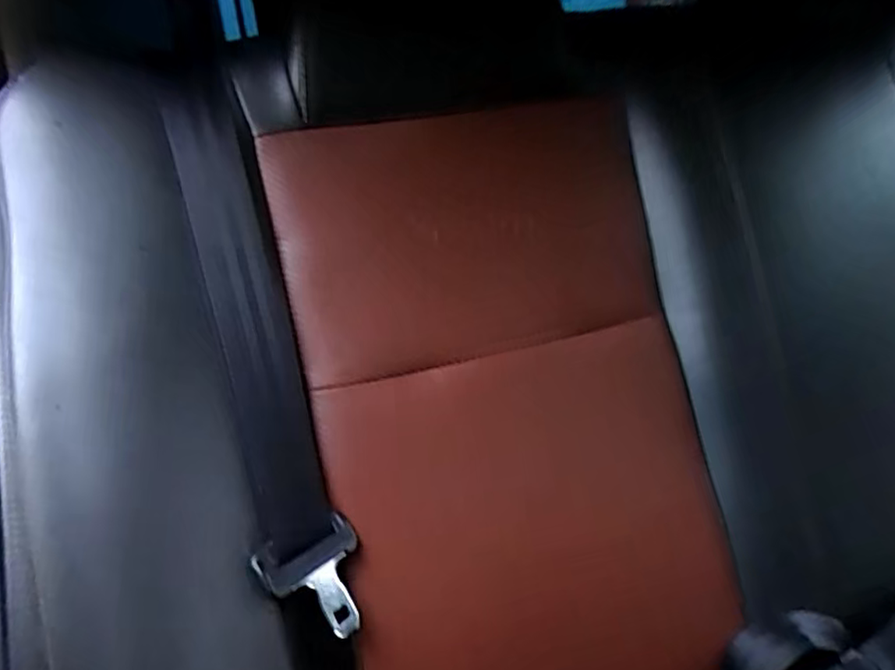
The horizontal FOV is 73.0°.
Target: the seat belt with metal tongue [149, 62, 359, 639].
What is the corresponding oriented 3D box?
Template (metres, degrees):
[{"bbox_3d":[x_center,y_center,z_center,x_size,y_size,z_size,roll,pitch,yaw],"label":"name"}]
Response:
[{"bbox_3d":[-0.134,-0.001,0.432,0.070,0.415,0.039,-13,-7,-21],"label":"seat belt with metal tongue"}]

